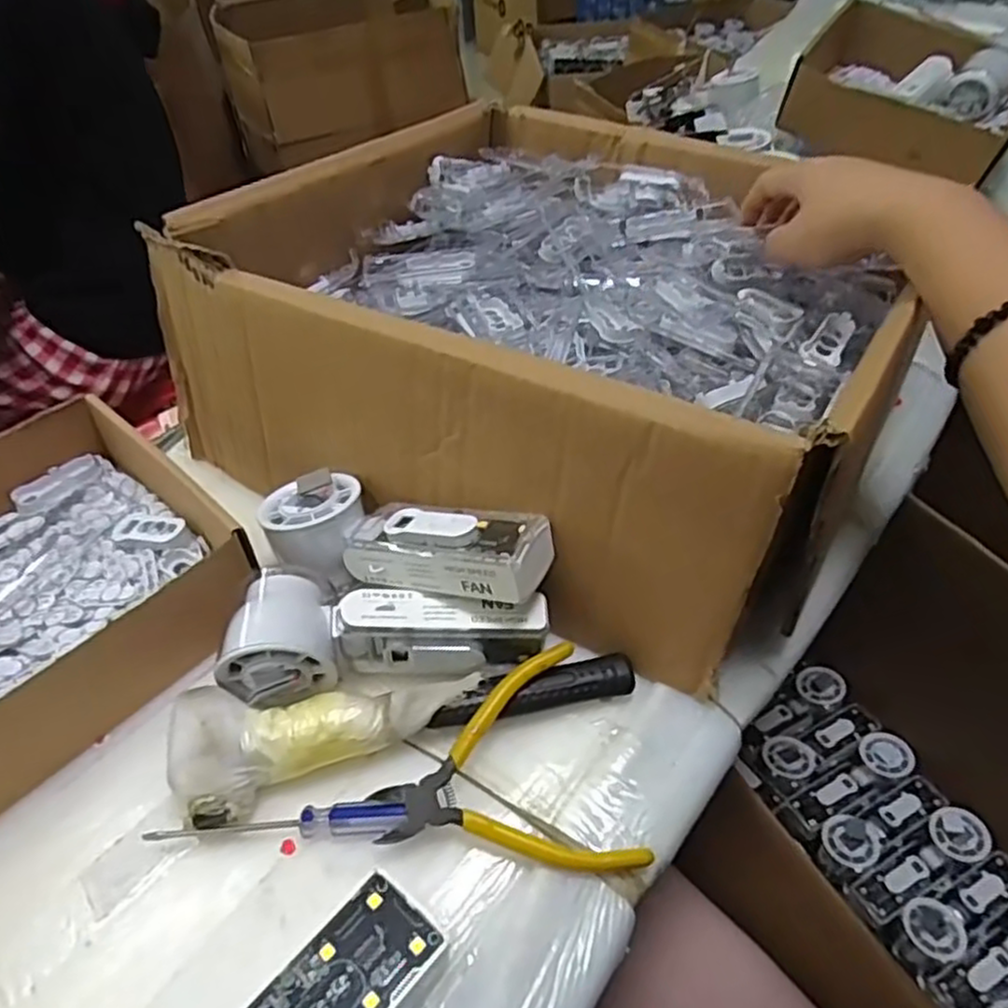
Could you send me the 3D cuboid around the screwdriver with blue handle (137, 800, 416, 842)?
[{"bbox_3d":[-0.102,0.146,0.331,0.116,0.015,0.011,-3,47,1],"label":"screwdriver with blue handle"}]

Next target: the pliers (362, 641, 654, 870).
[{"bbox_3d":[-0.003,0.131,0.338,0.111,0.026,0.102,-15,48,-11],"label":"pliers"}]

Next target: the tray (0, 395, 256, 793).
[{"bbox_3d":[-0.276,0.048,0.393,0.209,0.066,0.209,34,57,29],"label":"tray"}]

